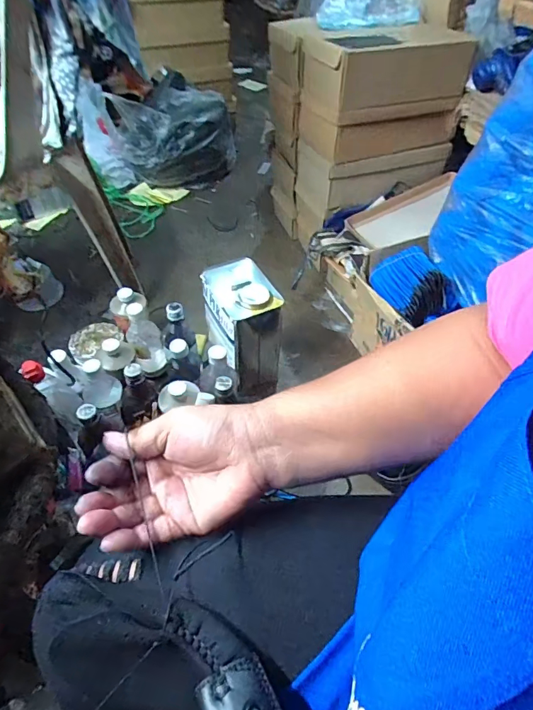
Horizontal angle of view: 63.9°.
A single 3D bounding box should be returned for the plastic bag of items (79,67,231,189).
[{"bbox_3d":[-0.353,-0.737,1.426,0.453,0.258,0.329,-26,55,-21],"label":"plastic bag of items"}]

